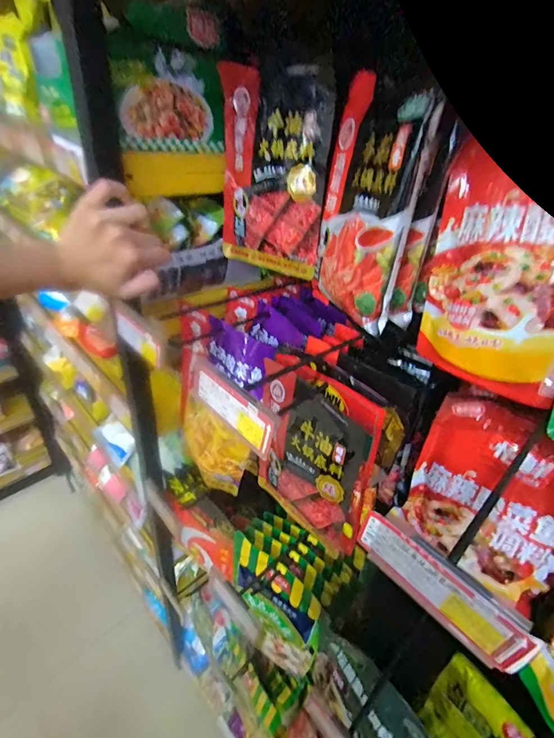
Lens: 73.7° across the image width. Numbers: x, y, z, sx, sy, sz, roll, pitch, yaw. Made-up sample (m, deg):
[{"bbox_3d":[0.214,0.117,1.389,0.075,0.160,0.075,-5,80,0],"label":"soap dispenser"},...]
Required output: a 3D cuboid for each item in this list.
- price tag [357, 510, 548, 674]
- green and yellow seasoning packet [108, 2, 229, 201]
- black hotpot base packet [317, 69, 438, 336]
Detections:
[{"bbox_3d":[0.089,0.125,0.211,0.004,0.044,0.095,-26,45,-37],"label":"price tag"},{"bbox_3d":[-0.121,-0.308,0.440,0.143,0.179,0.031,-24,44,-36],"label":"green and yellow seasoning packet"},{"bbox_3d":[0.092,-0.164,0.377,0.026,0.217,0.124,-1,28,-25],"label":"black hotpot base packet"}]

